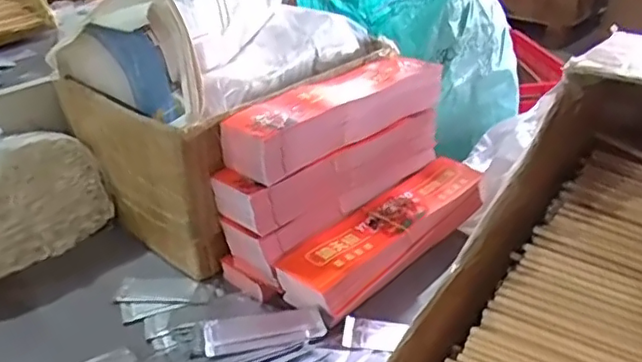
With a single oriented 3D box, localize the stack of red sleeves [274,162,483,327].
[{"bbox_3d":[0.096,0.065,0.774,0.344,0.054,0.104,-29,41,-34],"label":"stack of red sleeves"}]

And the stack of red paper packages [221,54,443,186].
[{"bbox_3d":[0.028,-0.093,0.777,0.088,0.082,0.344,26,41,37],"label":"stack of red paper packages"}]

